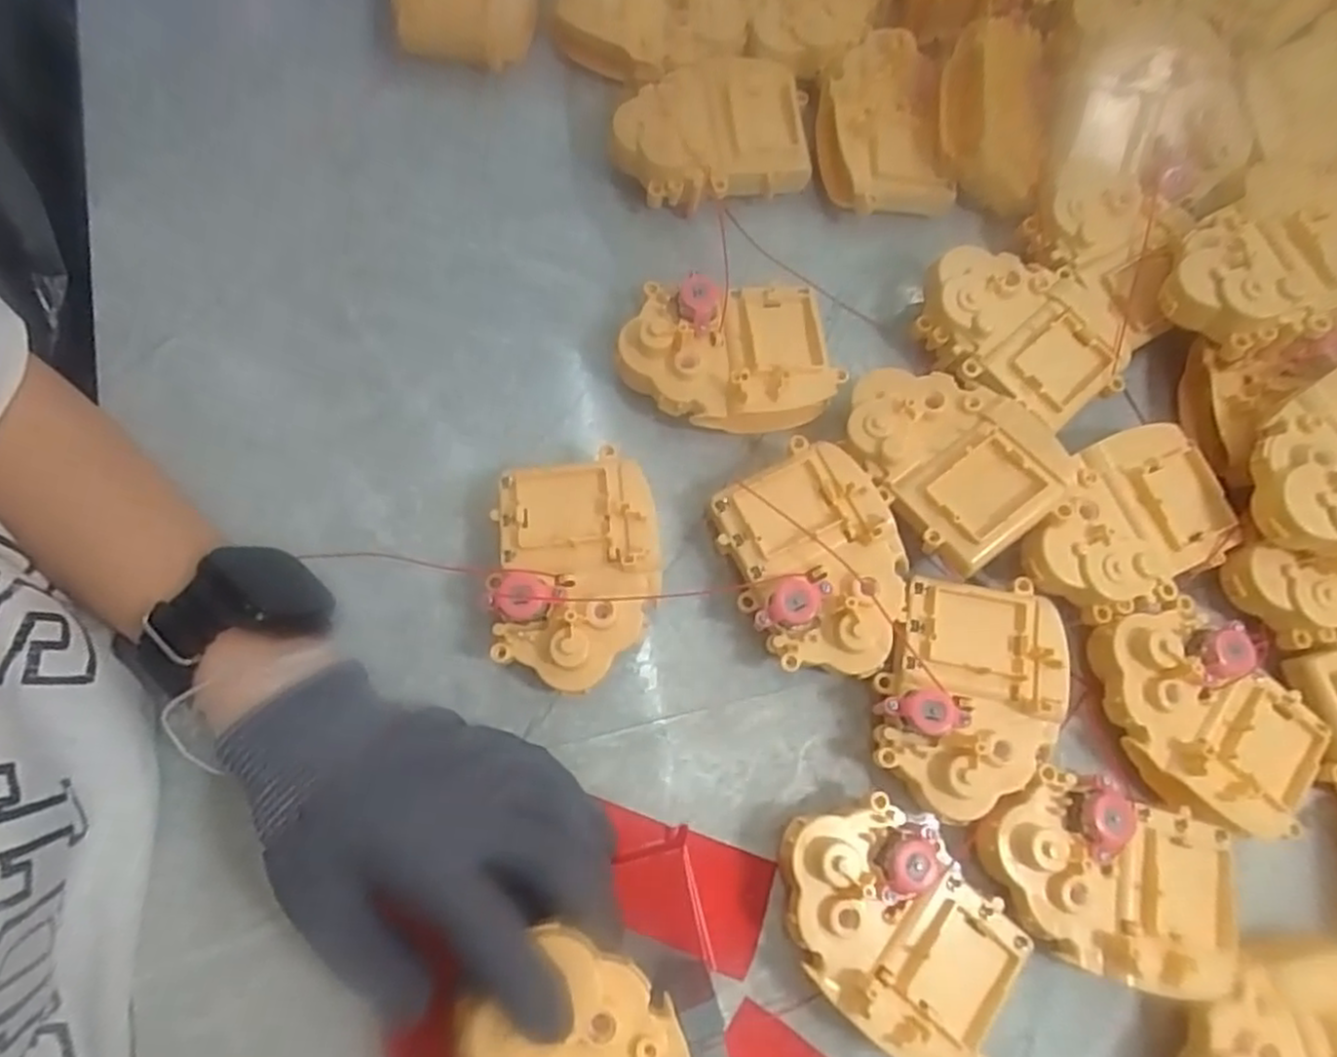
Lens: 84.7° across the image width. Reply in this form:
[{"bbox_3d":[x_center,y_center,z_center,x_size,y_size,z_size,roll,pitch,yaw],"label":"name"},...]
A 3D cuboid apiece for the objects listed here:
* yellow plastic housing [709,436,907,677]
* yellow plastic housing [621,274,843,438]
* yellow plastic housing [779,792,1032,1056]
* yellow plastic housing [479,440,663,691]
[{"bbox_3d":[0.064,0.015,0.329,0.074,0.039,0.103,-17,76,-9],"label":"yellow plastic housing"},{"bbox_3d":[0.027,-0.081,0.351,0.102,0.039,0.069,-3,75,-6],"label":"yellow plastic housing"},{"bbox_3d":[0.088,0.155,0.288,0.071,0.034,0.098,-39,80,-12],"label":"yellow plastic housing"},{"bbox_3d":[-0.041,0.018,0.319,0.071,0.040,0.103,-1,75,-5],"label":"yellow plastic housing"}]

